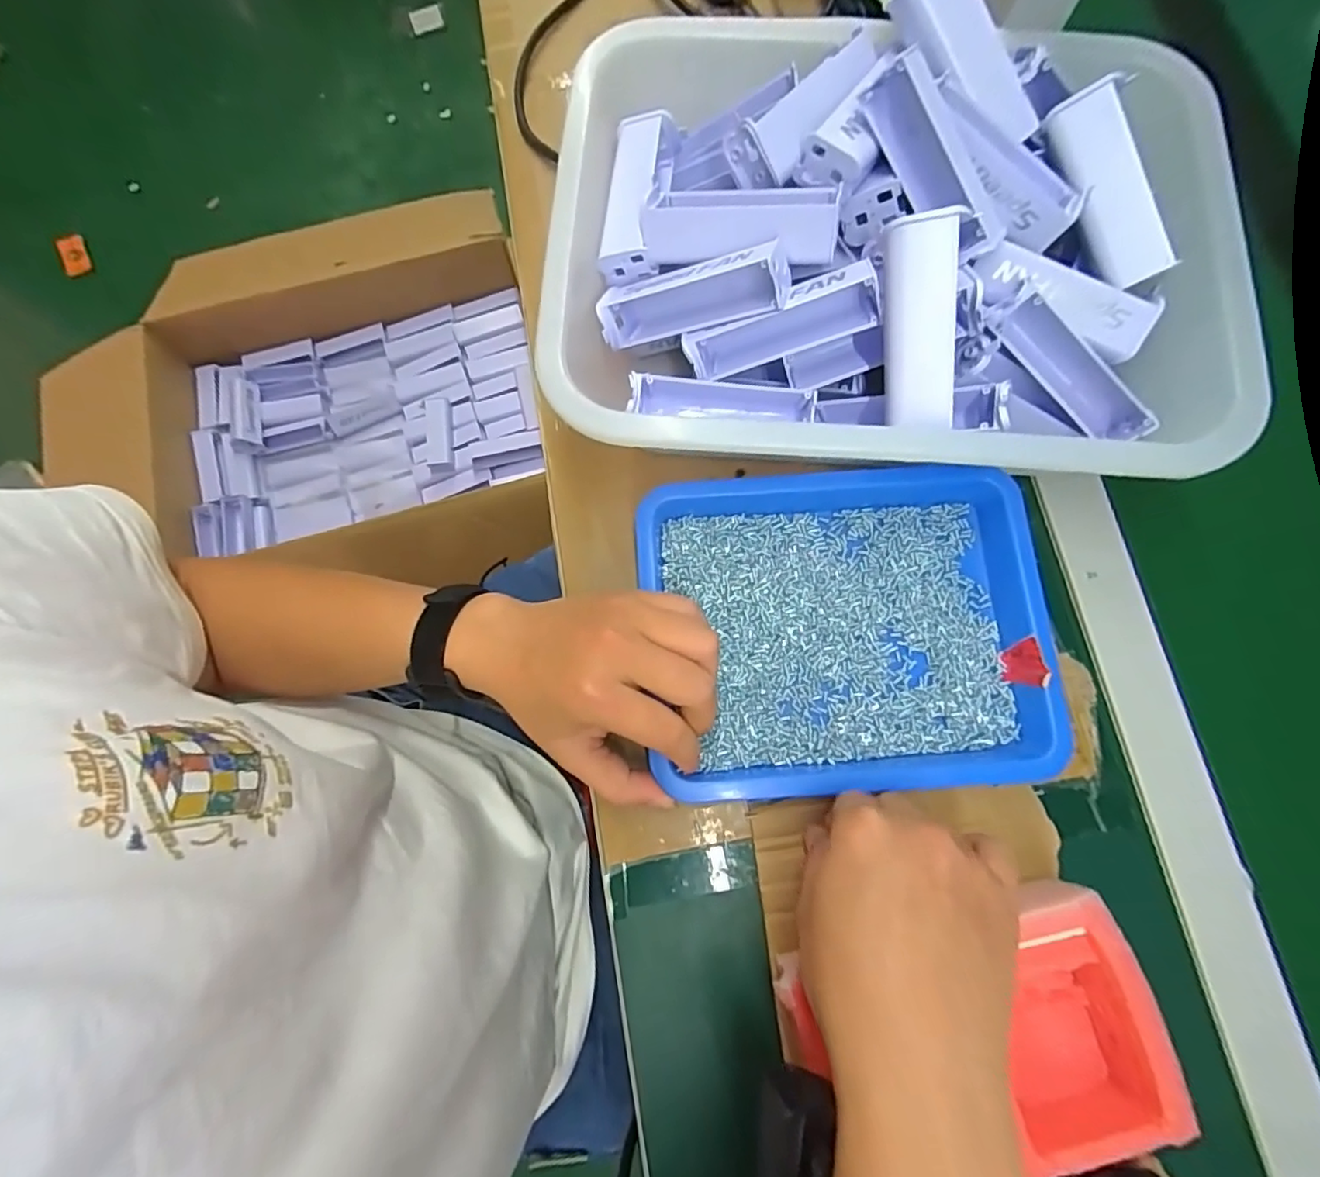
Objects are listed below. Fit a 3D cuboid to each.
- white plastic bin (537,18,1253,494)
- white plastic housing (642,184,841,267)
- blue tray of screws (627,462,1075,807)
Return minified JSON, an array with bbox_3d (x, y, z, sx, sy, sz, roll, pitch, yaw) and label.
[{"bbox_3d":[0.126,-0.178,0.335,0.340,0.113,0.252,4,77,1],"label":"white plastic bin"},{"bbox_3d":[0.040,-0.187,0.313,0.100,0.034,0.023,7,77,16],"label":"white plastic housing"},{"bbox_3d":[0.105,0.021,0.334,0.219,0.026,0.173,-4,77,-1],"label":"blue tray of screws"}]

